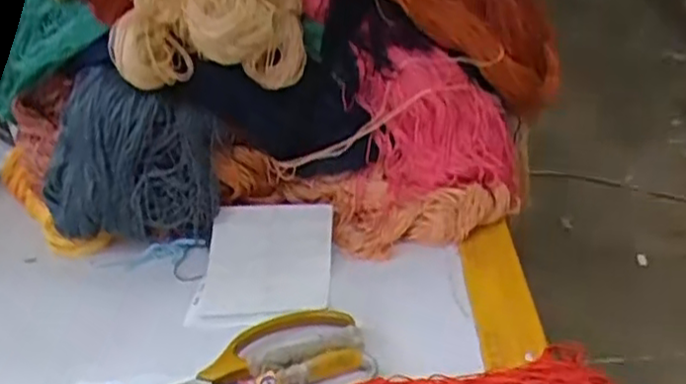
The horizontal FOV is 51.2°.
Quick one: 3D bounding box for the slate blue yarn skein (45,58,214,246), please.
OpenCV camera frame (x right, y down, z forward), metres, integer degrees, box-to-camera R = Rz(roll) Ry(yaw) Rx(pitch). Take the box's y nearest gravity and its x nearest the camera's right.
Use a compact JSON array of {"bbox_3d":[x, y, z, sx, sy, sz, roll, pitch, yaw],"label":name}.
[{"bbox_3d":[-0.184,-0.021,0.613,0.144,0.146,0.069,3,32,18],"label":"slate blue yarn skein"}]

